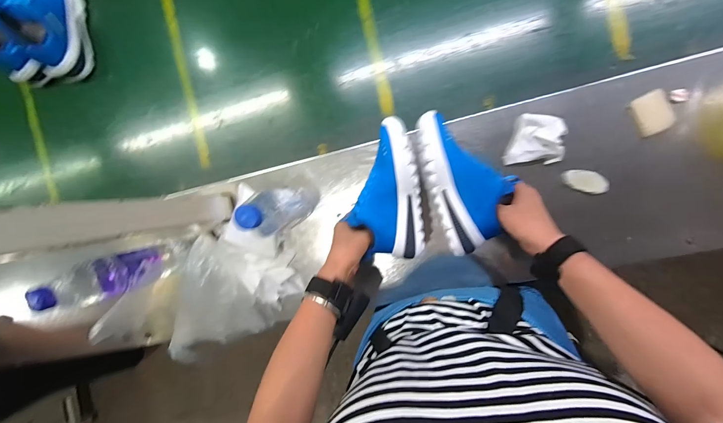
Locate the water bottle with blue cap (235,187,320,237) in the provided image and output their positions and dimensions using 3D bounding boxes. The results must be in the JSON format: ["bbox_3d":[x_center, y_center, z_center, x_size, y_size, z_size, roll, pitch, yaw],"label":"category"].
[{"bbox_3d":[-0.120,-0.001,0.474,0.065,0.163,0.069,-1,96,9],"label":"water bottle with blue cap"}]

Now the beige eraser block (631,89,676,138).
[{"bbox_3d":[0.408,-0.138,0.449,0.043,0.010,0.057,-27,91,11],"label":"beige eraser block"}]

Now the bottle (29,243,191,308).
[{"bbox_3d":[-0.368,0.095,0.491,0.059,0.222,0.061,-13,94,10],"label":"bottle"}]

